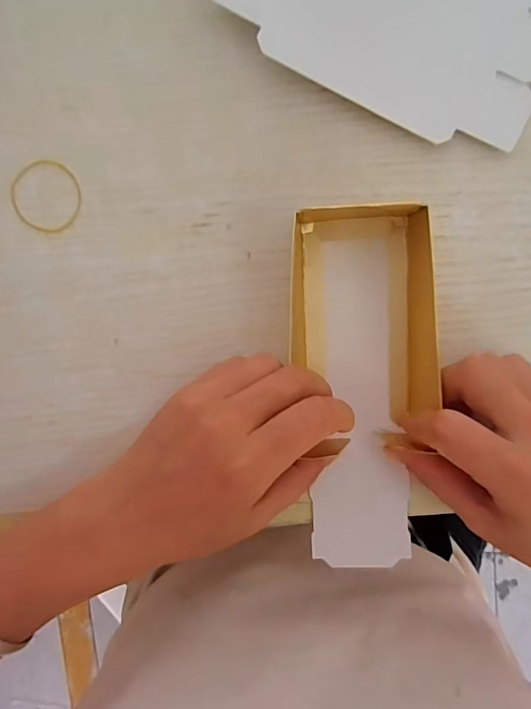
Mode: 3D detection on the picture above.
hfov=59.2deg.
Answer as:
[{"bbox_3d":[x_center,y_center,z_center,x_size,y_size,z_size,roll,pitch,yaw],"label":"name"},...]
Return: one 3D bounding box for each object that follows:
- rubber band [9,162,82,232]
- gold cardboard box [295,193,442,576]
[{"bbox_3d":[-0.112,-0.080,0.237,0.036,0.004,0.035,14,98,0],"label":"rubber band"},{"bbox_3d":[0.050,0.021,0.231,0.066,0.035,0.184,-2,97,2],"label":"gold cardboard box"}]

